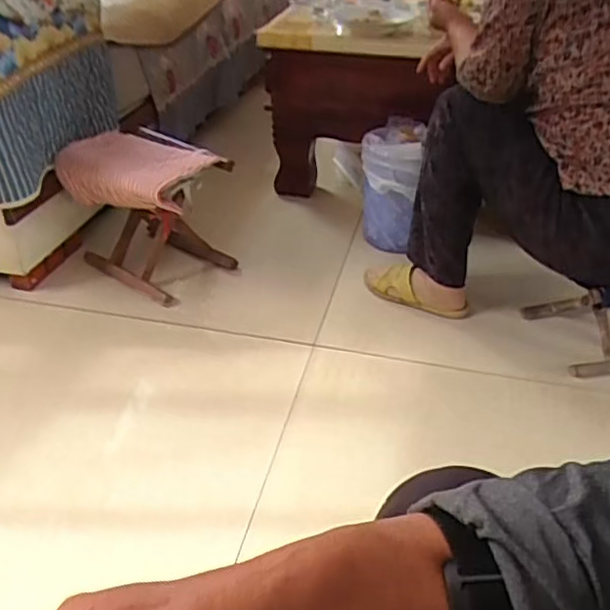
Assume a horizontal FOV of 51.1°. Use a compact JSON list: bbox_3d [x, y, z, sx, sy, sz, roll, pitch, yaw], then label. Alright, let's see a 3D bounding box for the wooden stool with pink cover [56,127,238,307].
[{"bbox_3d":[-0.351,-0.206,1.430,0.356,0.317,0.232,24,40,29],"label":"wooden stool with pink cover"}]

